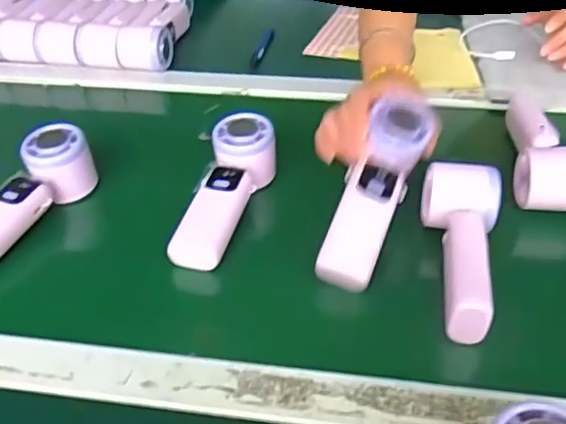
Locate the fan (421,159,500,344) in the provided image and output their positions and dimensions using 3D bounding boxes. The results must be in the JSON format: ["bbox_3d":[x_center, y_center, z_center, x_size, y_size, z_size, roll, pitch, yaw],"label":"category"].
[{"bbox_3d":[0.136,0.023,0.464,0.060,0.042,0.158,7,39,12],"label":"fan"}]

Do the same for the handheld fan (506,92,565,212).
[{"bbox_3d":[0.251,-0.063,0.578,0.060,0.055,0.161,6,39,11],"label":"handheld fan"}]

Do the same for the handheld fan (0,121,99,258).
[{"bbox_3d":[-0.234,-0.011,0.527,0.048,0.057,0.163,17,42,22],"label":"handheld fan"}]

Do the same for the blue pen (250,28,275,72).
[{"bbox_3d":[-0.028,-0.229,0.842,0.016,0.008,0.122,6,39,10],"label":"blue pen"}]

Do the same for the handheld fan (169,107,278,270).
[{"bbox_3d":[-0.049,-0.021,0.535,0.054,0.056,0.165,6,39,11],"label":"handheld fan"}]

